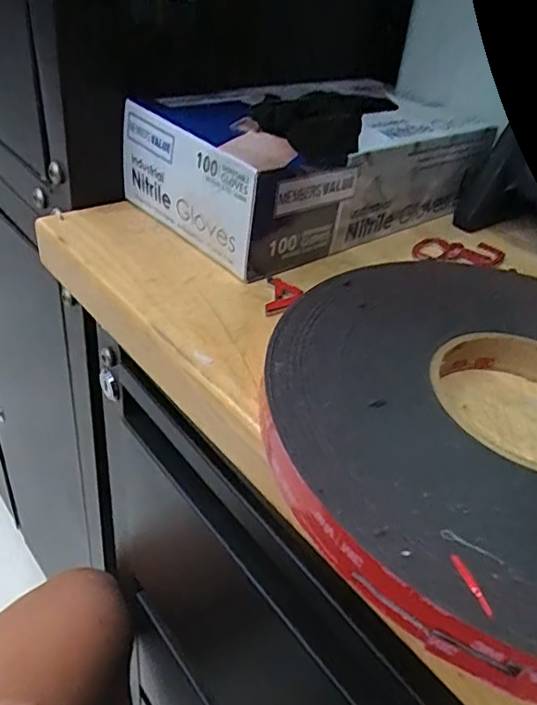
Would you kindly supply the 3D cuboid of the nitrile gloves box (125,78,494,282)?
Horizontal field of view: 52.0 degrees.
[{"bbox_3d":[0.031,-0.128,0.356,0.214,0.063,0.118,-22,47,-33],"label":"nitrile gloves box"}]

